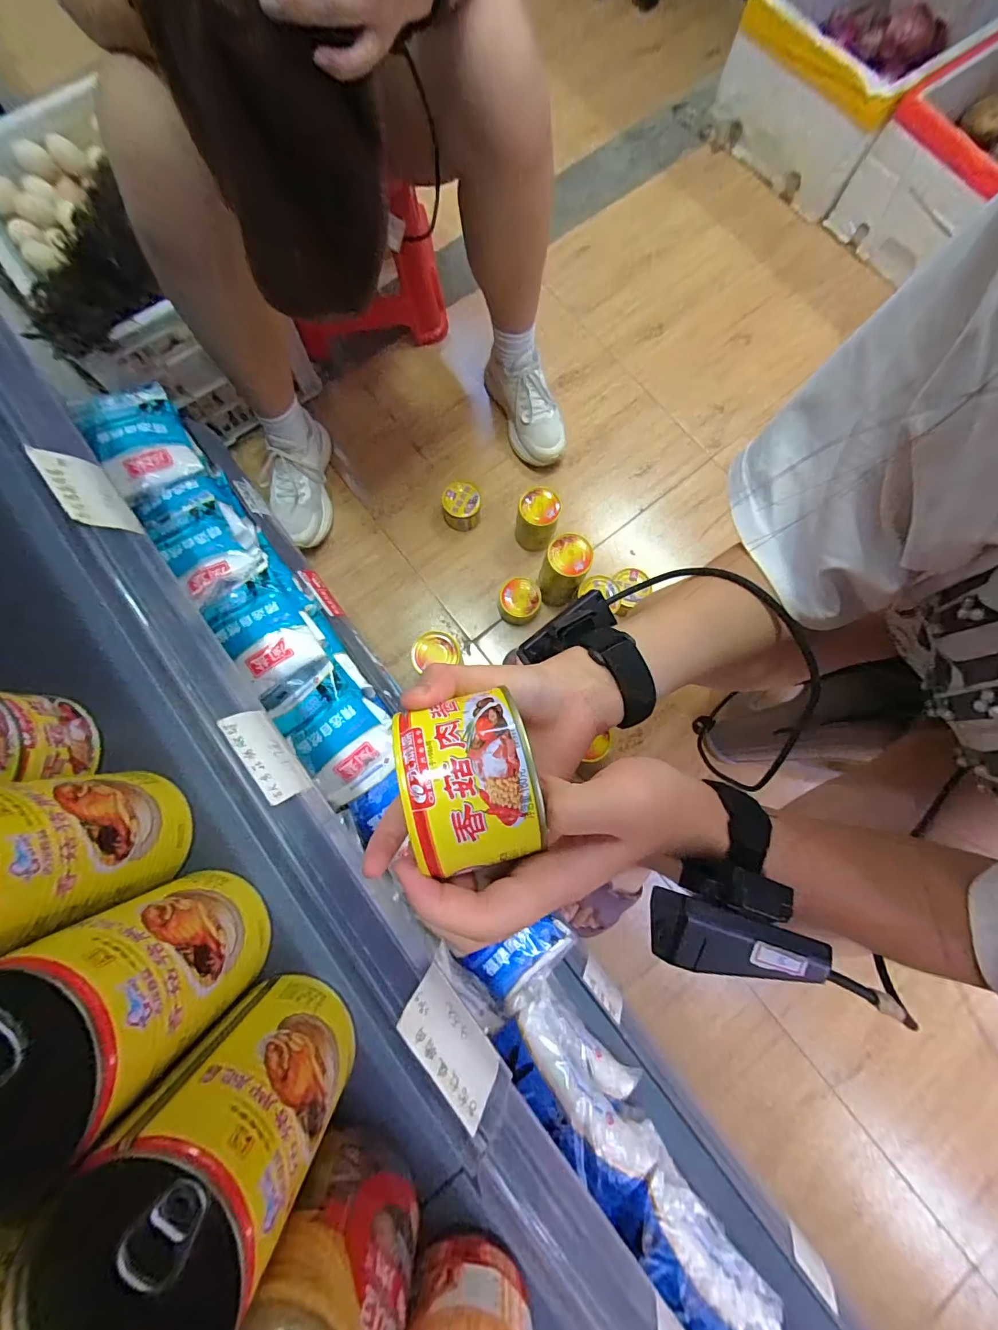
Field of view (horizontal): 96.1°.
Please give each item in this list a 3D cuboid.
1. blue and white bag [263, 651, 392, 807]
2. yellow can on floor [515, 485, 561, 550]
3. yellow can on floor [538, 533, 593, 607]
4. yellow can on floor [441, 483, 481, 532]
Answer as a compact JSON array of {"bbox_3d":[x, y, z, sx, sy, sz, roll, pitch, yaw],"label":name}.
[{"bbox_3d":[-0.198,0.078,0.554,0.109,0.059,0.161,-35,82,-7],"label":"blue and white bag"},{"bbox_3d":[0.067,-0.256,0.789,0.070,0.116,0.064,0,77,-1],"label":"yellow can on floor"},{"bbox_3d":[0.108,-0.154,0.752,0.066,0.151,0.068,0,77,-1],"label":"yellow can on floor"},{"bbox_3d":[-0.069,-0.293,0.828,0.067,0.059,0.065,0,77,-1],"label":"yellow can on floor"}]

